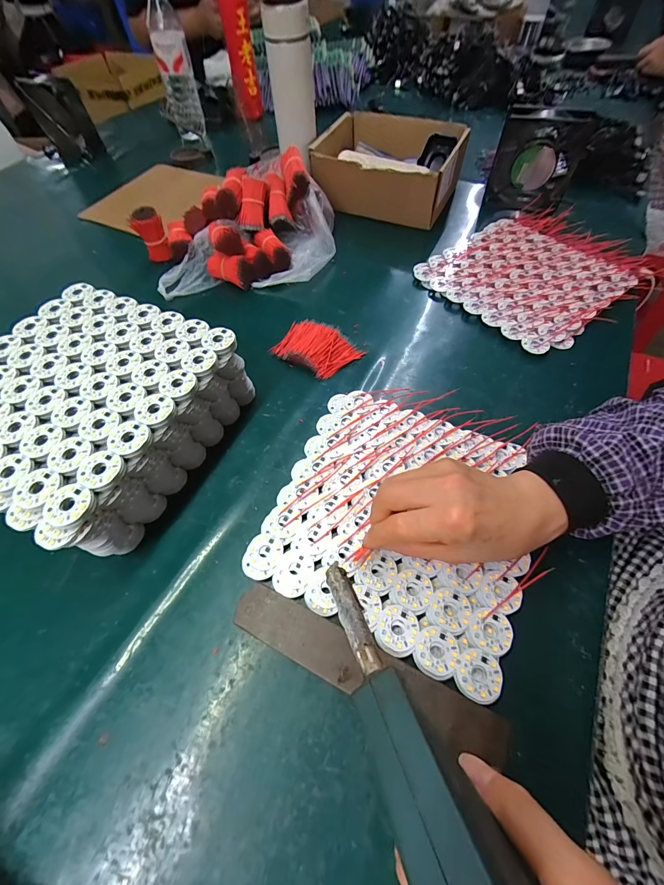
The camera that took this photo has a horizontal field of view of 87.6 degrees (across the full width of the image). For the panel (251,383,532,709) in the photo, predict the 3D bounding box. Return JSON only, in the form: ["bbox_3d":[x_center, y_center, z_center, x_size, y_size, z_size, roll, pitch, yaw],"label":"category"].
[{"bbox_3d":[0.061,0.060,0.318,0.219,0.012,0.218,21,61,14],"label":"panel"}]

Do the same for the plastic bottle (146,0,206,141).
[{"bbox_3d":[-0.318,-0.758,0.704,0.072,0.214,0.077,-17,59,-8],"label":"plastic bottle"}]

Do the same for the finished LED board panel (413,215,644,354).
[{"bbox_3d":[0.276,-0.241,0.494,0.234,0.029,0.227,-34,63,-18],"label":"finished LED board panel"}]

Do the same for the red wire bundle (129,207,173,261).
[{"bbox_3d":[-0.275,-0.316,0.527,0.044,0.058,0.042,-26,61,-13],"label":"red wire bundle"}]

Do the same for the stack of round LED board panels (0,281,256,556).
[{"bbox_3d":[-0.230,-0.031,0.344,0.211,0.092,0.222,22,62,15],"label":"stack of round LED board panels"}]

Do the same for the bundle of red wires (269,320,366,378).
[{"bbox_3d":[-0.018,-0.120,0.436,0.100,0.019,0.070,30,64,18],"label":"bundle of red wires"}]

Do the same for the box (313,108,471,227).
[{"bbox_3d":[0.103,-0.480,0.601,0.219,0.098,0.218,19,61,13],"label":"box"}]

